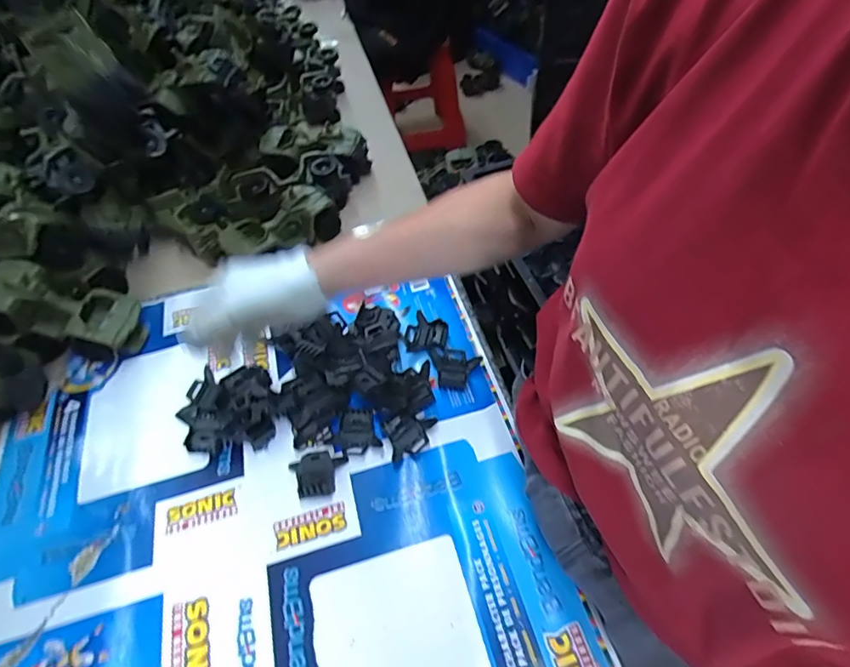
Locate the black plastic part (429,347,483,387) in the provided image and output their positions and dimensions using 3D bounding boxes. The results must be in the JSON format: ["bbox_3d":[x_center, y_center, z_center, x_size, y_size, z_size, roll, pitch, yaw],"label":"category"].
[{"bbox_3d":[0.042,0.042,0.613,0.059,0.025,0.061,-12,55,-4],"label":"black plastic part"}]

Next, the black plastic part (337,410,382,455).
[{"bbox_3d":[-0.082,0.117,0.569,0.047,0.015,0.049,-14,56,-5],"label":"black plastic part"}]

